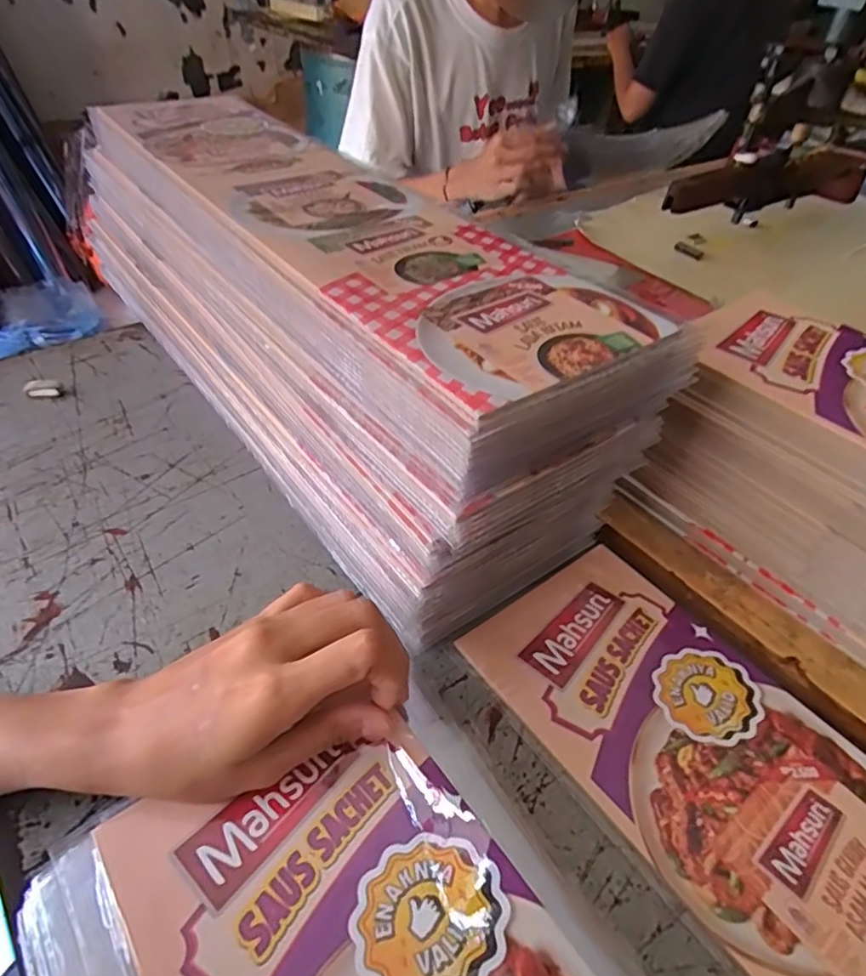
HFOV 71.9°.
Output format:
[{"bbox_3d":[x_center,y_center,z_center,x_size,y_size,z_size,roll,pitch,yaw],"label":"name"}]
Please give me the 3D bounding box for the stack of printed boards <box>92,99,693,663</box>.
[{"bbox_3d":[-0.092,-0.122,0.438,0.153,0.166,0.497,-27,52,-27],"label":"stack of printed boards"}]

